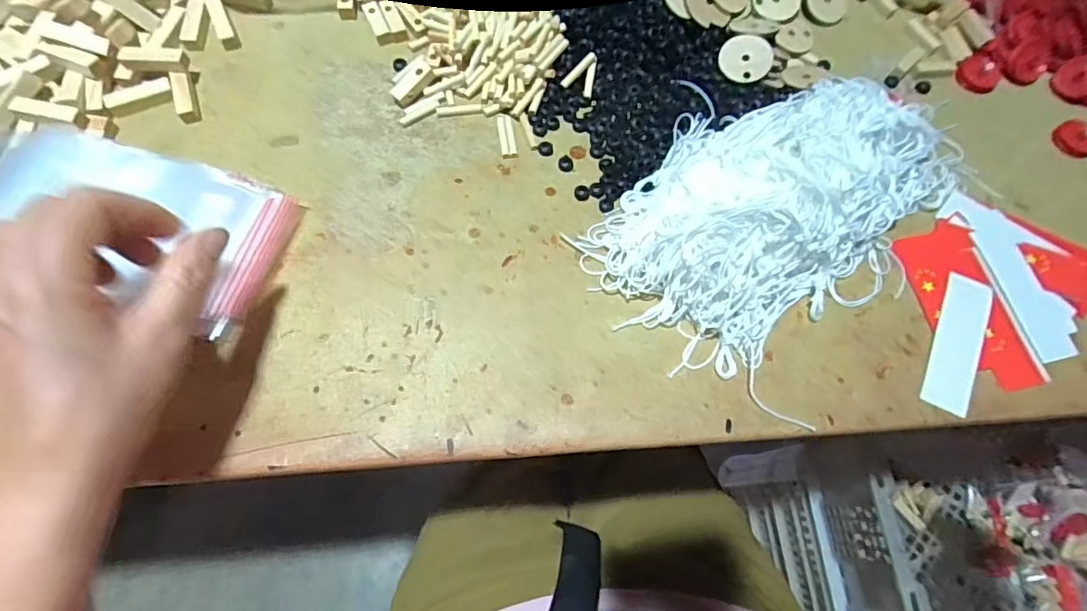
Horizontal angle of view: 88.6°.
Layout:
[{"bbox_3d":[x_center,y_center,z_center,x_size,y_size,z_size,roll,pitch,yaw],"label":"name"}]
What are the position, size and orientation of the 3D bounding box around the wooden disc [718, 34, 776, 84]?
[{"bbox_3d":[0.136,-0.166,0.372,0.033,0.004,0.033,-2,82,13],"label":"wooden disc"}]

